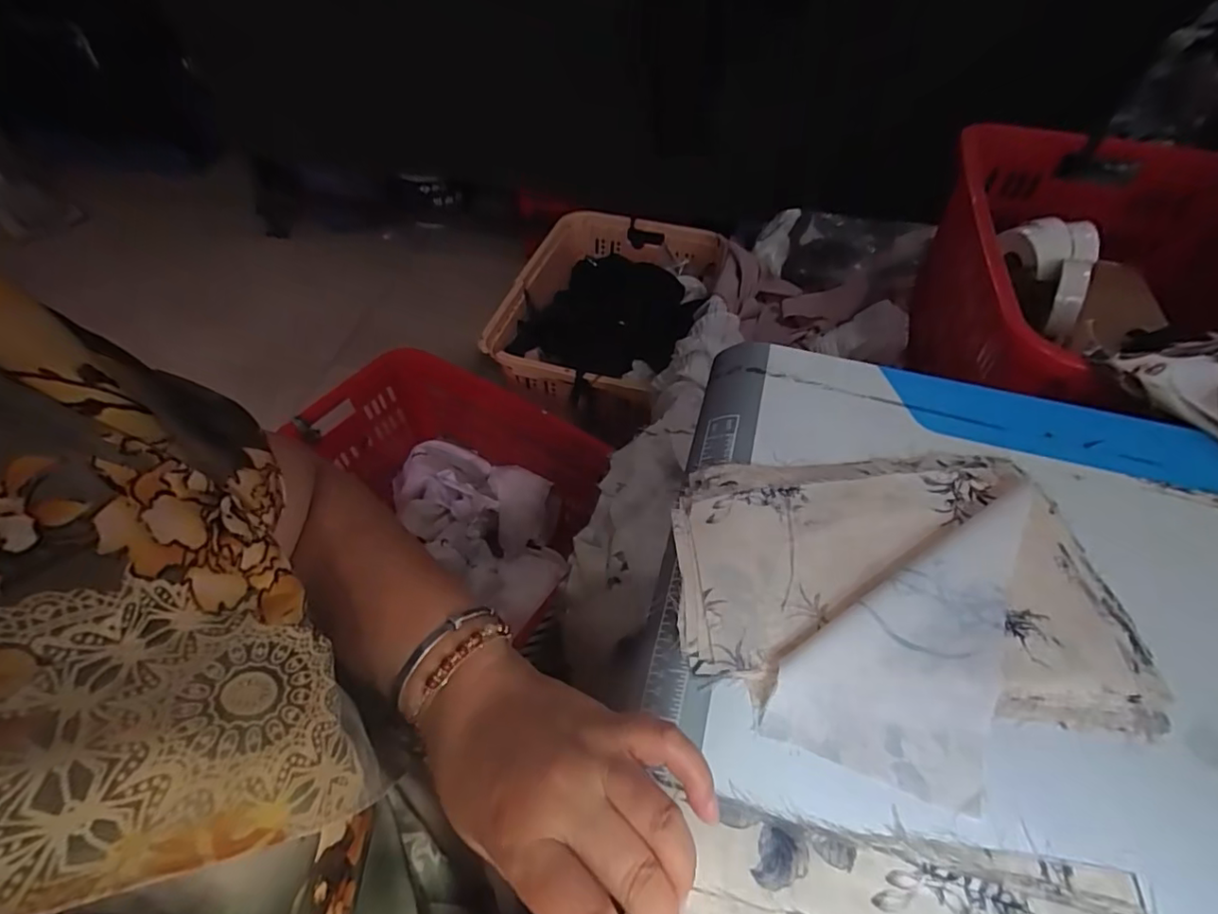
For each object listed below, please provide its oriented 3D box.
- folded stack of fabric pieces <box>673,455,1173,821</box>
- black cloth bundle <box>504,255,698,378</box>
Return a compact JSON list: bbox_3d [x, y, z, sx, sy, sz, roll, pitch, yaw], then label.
[{"bbox_3d":[0.166,0.077,0.324,0.244,0.021,0.193,-2,52,-2],"label":"folded stack of fabric pieces"},{"bbox_3d":[0.007,-0.352,1.307,0.371,0.123,0.386,12,53,9],"label":"black cloth bundle"}]

